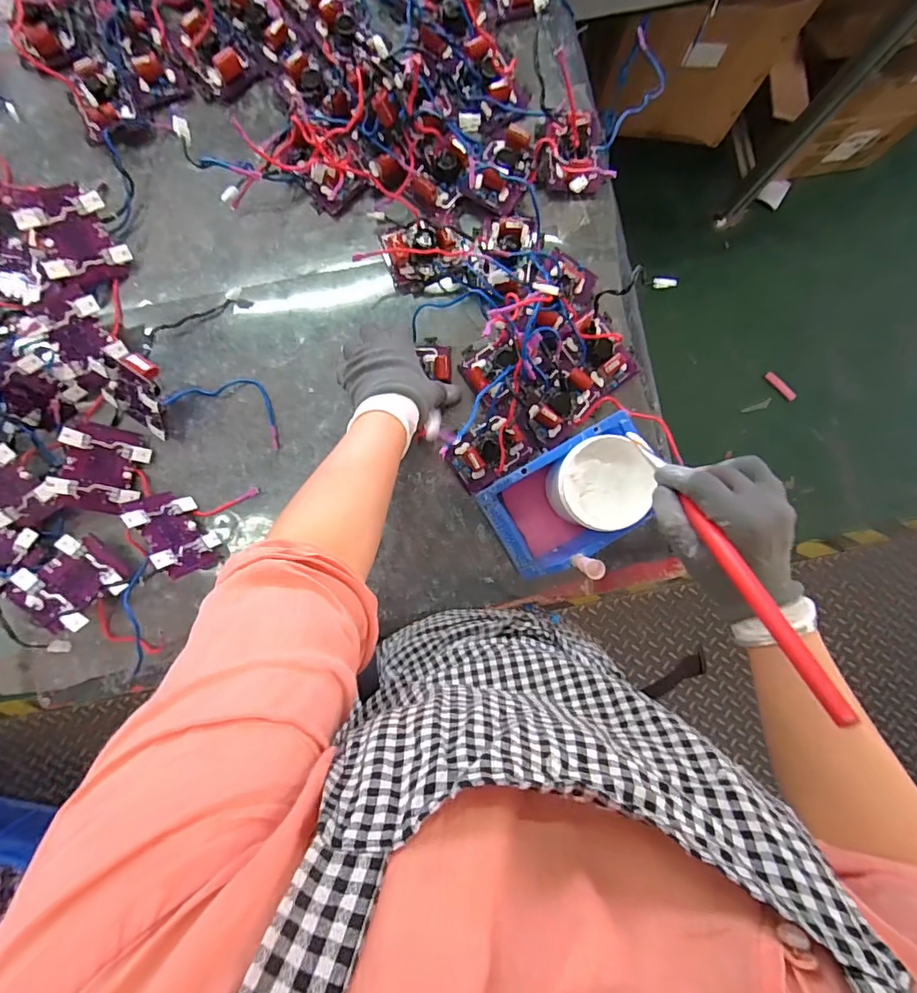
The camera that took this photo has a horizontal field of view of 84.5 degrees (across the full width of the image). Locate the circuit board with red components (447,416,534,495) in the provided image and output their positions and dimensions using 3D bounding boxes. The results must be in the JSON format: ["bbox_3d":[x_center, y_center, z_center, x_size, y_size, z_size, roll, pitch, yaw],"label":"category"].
[{"bbox_3d":[0.035,-0.053,0.583,0.092,0.047,0.063,-33,89,-1],"label":"circuit board with red components"}]

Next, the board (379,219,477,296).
[{"bbox_3d":[-0.032,-0.281,0.590,0.104,0.036,0.074,-12,88,-1],"label":"board"}]

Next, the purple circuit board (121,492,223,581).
[{"bbox_3d":[-0.318,0.040,0.563,0.015,0.088,0.101,-38,88,24],"label":"purple circuit board"}]

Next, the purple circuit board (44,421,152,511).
[{"bbox_3d":[-0.407,-0.031,0.574,0.083,0.019,0.096,16,89,-39],"label":"purple circuit board"}]

